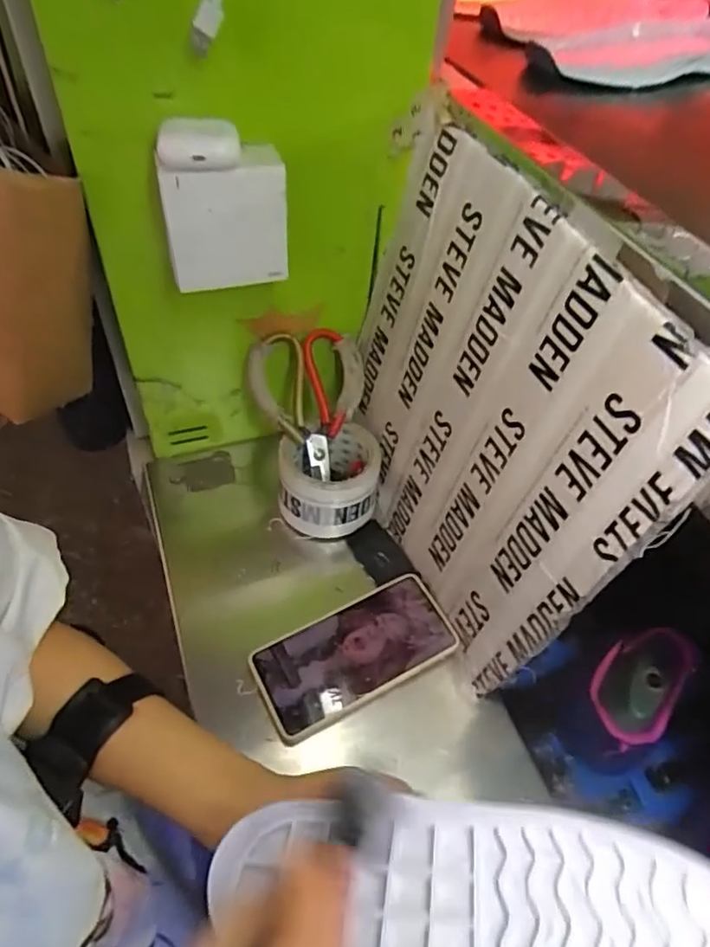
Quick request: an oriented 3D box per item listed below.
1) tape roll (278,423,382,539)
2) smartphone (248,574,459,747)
[{"bbox_3d":[-0.024,0.005,0.576,0.093,0.070,0.092,3,48,-3],"label":"tape roll"},{"bbox_3d":[0.002,0.149,0.493,0.167,0.017,0.080,-21,54,-23],"label":"smartphone"}]

